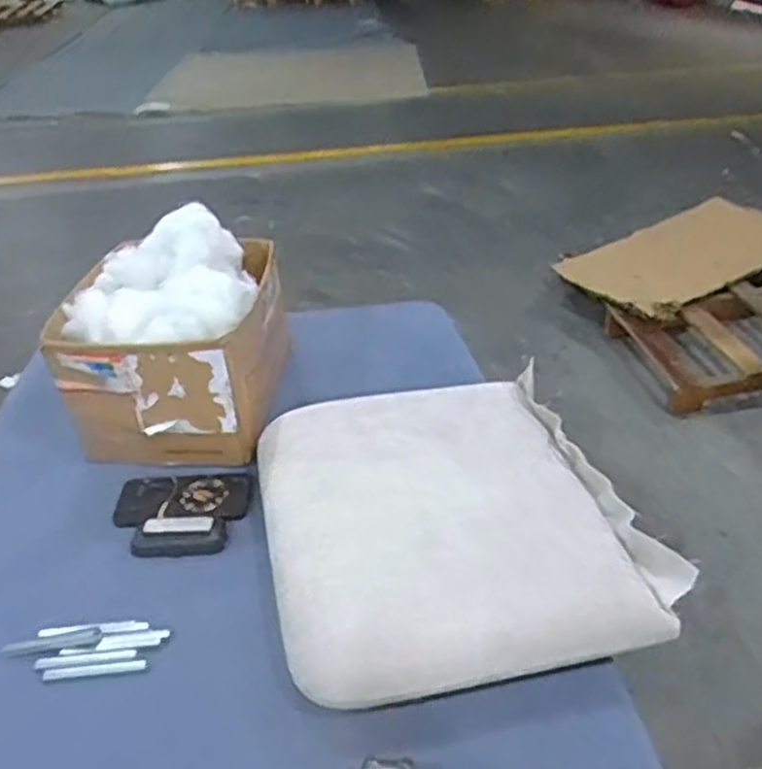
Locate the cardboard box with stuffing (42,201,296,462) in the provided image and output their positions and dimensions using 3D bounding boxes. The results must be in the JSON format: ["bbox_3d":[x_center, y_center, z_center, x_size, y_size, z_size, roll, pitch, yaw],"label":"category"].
[{"bbox_3d":[-0.282,-0.076,1.077,0.252,0.261,0.293,2,34,7],"label":"cardboard box with stuffing"}]

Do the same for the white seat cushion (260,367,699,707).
[{"bbox_3d":[0.078,0.153,0.888,0.412,0.065,0.422,-8,34,-7],"label":"white seat cushion"}]

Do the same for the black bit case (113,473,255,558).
[{"bbox_3d":[-0.249,0.153,0.949,0.166,0.022,0.146,-3,34,1],"label":"black bit case"}]

